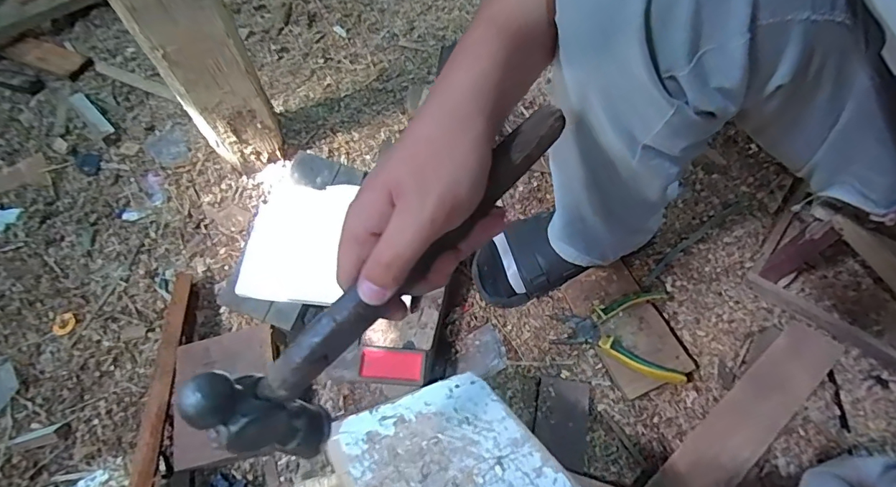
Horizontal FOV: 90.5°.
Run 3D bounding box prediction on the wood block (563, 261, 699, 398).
[{"bbox_3d":[0.239,0.107,0.599,0.102,0.025,0.171,-21,64,-8],"label":"wood block"}]

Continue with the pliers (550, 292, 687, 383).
[{"bbox_3d":[0.222,0.115,0.591,0.155,0.028,0.123,4,63,4],"label":"pliers"}]

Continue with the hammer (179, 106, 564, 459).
[{"bbox_3d":[-0.027,0.023,0.273,0.272,0.095,0.047,-44,67,-3],"label":"hammer"}]

